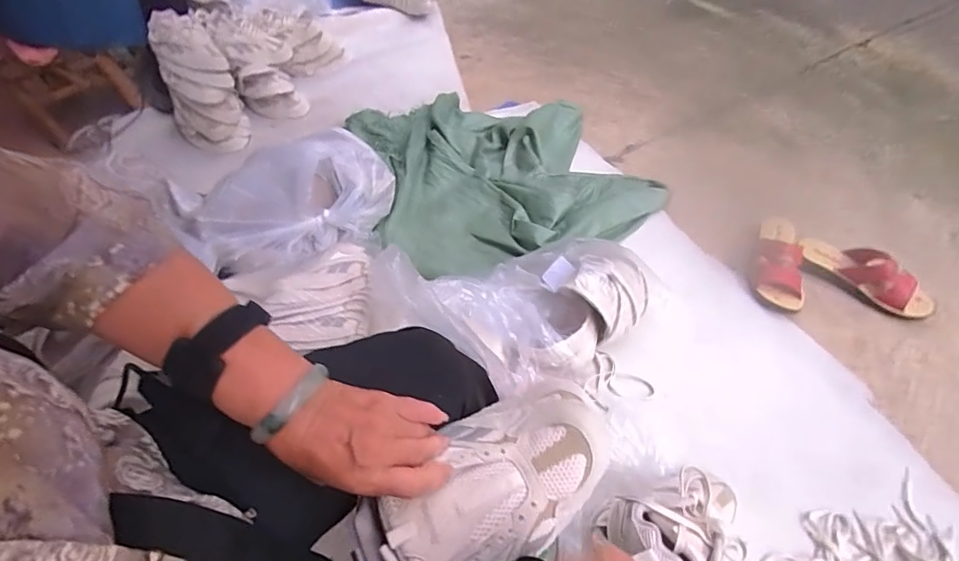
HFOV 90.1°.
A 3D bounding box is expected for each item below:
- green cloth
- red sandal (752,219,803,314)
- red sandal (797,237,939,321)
[{"bbox_3d":[0.011,-0.282,1.105,0.586,0.109,0.667,-27,55,-11],"label":"green cloth"},{"bbox_3d":[0.561,-0.031,0.900,0.086,0.056,0.191,14,57,18],"label":"red sandal"},{"bbox_3d":[0.707,-0.013,0.876,0.091,0.062,0.227,-37,57,-17],"label":"red sandal"}]

